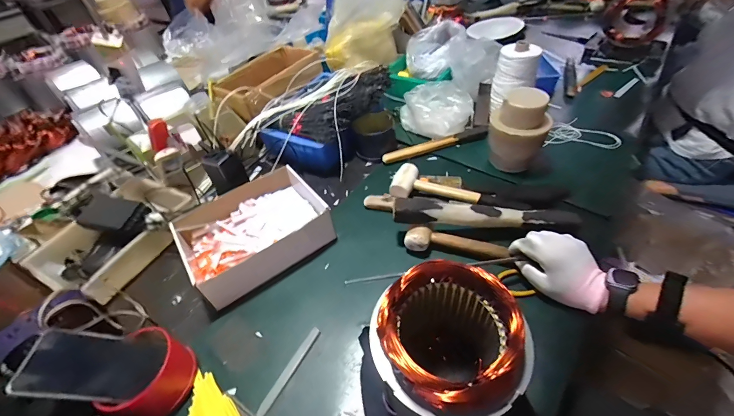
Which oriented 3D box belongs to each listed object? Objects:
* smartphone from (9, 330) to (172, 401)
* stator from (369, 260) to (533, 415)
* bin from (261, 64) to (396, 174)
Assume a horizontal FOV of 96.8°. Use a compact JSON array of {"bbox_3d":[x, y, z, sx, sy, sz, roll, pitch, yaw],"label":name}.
[{"bbox_3d":[-0.345,0.201,0.415,0.141,0.008,0.077,20,41,-24],"label":"smartphone"},{"bbox_3d":[0.084,0.170,0.364,0.138,0.185,0.138,-3,47,3],"label":"stator"},{"bbox_3d":[-0.090,-0.242,0.799,0.241,0.121,0.299,14,50,18],"label":"bin"}]

